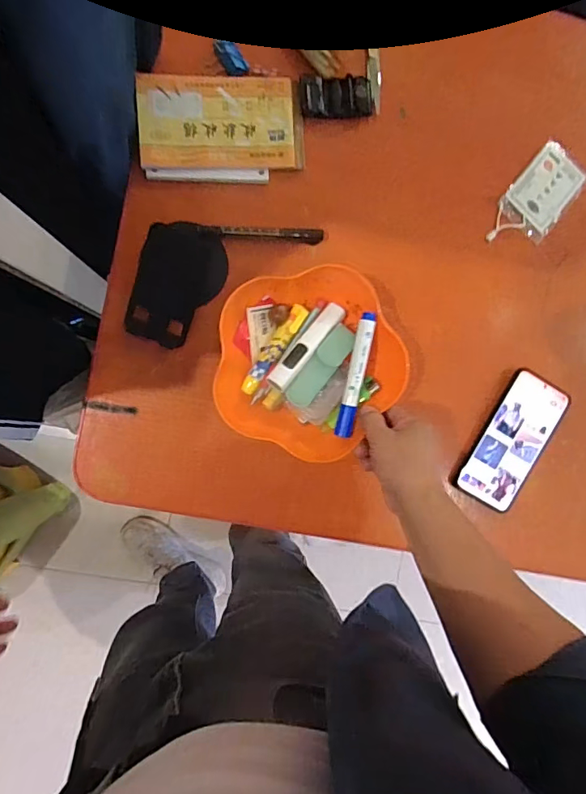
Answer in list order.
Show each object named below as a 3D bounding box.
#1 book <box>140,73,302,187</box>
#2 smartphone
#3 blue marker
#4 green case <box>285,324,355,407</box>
[{"bbox_3d":[-0.075,-0.290,0.512,0.172,0.008,0.107,-2,93,-8],"label":"book"},{"bbox_3d":[0.260,0.052,0.561,0.075,0.007,0.160,28,91,-7],"label":"smartphone"},{"bbox_3d":[0.065,-0.022,0.488,0.017,0.014,0.128,10,91,-9],"label":"blue marker"},{"bbox_3d":[0.030,-0.032,0.491,0.028,0.014,0.095,37,87,-8],"label":"green case"}]

